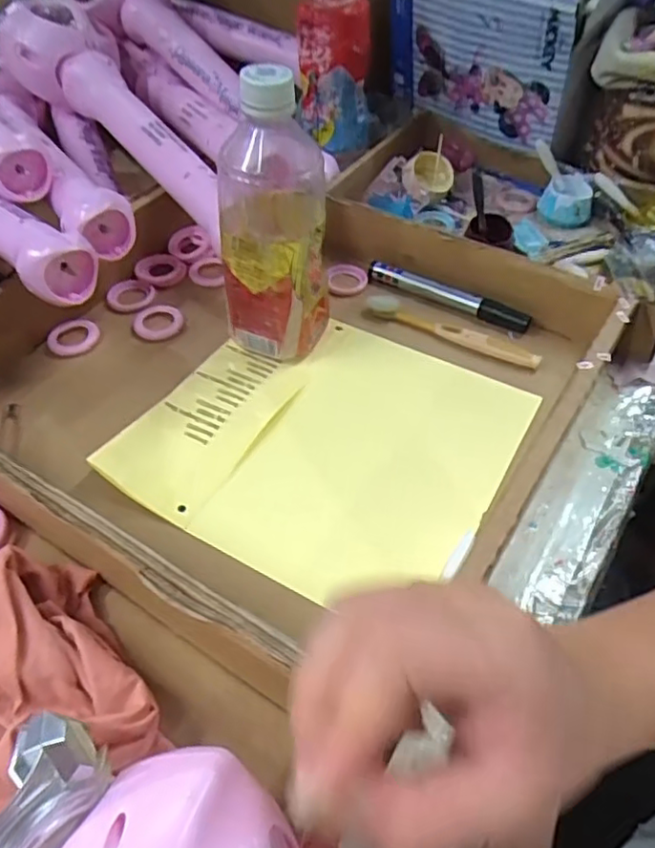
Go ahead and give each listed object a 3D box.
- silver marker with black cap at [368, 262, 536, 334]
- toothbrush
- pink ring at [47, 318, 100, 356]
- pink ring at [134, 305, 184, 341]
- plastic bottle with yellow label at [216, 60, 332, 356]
[{"bbox_3d":[0.094,-0.103,0.509,0.135,0.013,0.017,23,53,18],"label":"silver marker with black cap"},{"bbox_3d":[0.093,-0.070,0.487,0.137,0.009,0.021,24,53,19],"label":"toothbrush"},{"bbox_3d":[-0.190,-0.065,0.481,0.037,0.007,0.031,-19,52,-17],"label":"pink ring"},{"bbox_3d":[-0.130,-0.079,0.494,0.037,0.005,0.034,1,49,-1],"label":"pink ring"},{"bbox_3d":[-0.031,-0.130,0.419,0.063,0.181,0.071,13,50,10],"label":"plastic bottle with yellow label"}]

